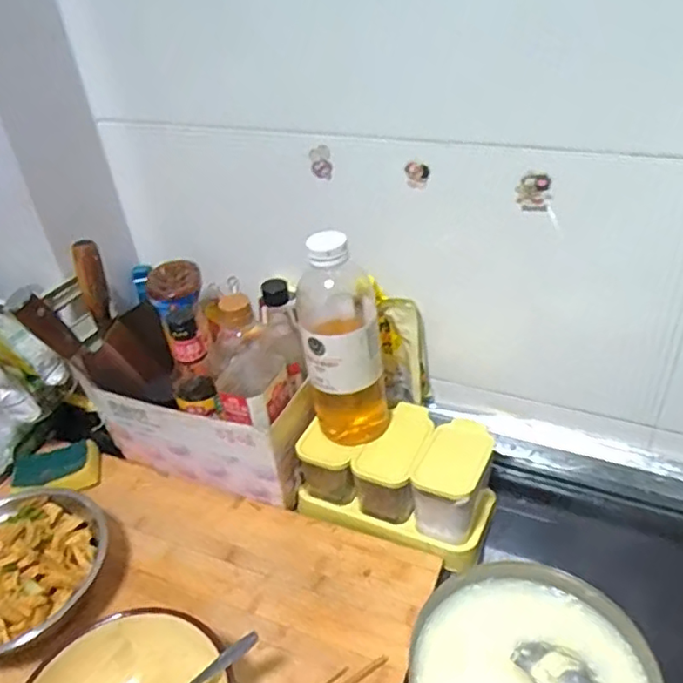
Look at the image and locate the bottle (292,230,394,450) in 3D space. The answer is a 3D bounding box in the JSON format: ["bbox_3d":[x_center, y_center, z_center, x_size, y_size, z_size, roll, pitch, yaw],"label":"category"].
[{"bbox_3d":[0.000,0.001,0.650,0.084,0.237,0.075,-9,35,-2],"label":"bottle"}]

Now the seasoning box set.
[{"bbox_3d":[0.065,0.146,0.698,0.211,0.084,0.131,12,40,25],"label":"seasoning box set"}]

